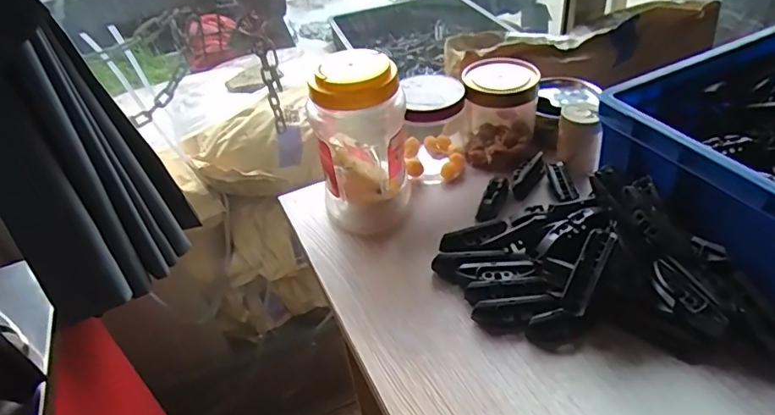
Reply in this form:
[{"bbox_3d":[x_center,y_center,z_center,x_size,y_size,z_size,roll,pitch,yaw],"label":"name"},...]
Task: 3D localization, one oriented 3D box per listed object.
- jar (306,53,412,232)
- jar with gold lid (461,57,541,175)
[{"bbox_3d":[-0.027,-0.065,0.534,0.093,0.171,0.098,-5,40,4],"label":"jar"},{"bbox_3d":[0.134,-0.115,0.627,0.082,0.106,0.094,-1,40,9],"label":"jar with gold lid"}]

